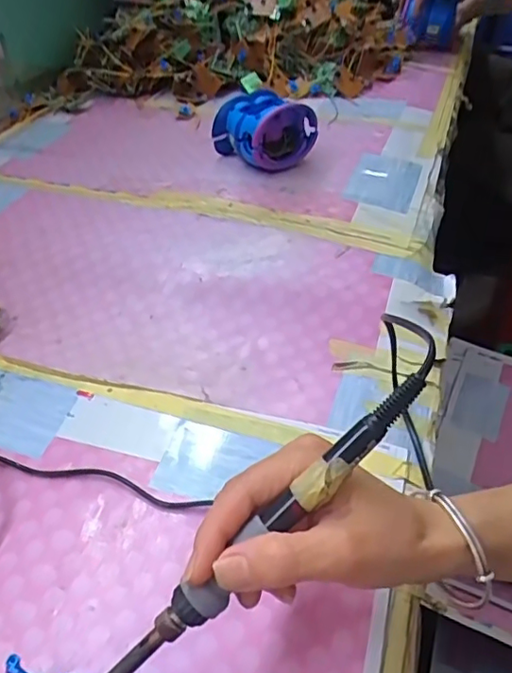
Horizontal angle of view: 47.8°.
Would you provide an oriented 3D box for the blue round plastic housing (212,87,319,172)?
[{"bbox_3d":[0.006,-0.221,0.620,0.071,0.079,0.100,-35,55,-27],"label":"blue round plastic housing"}]

